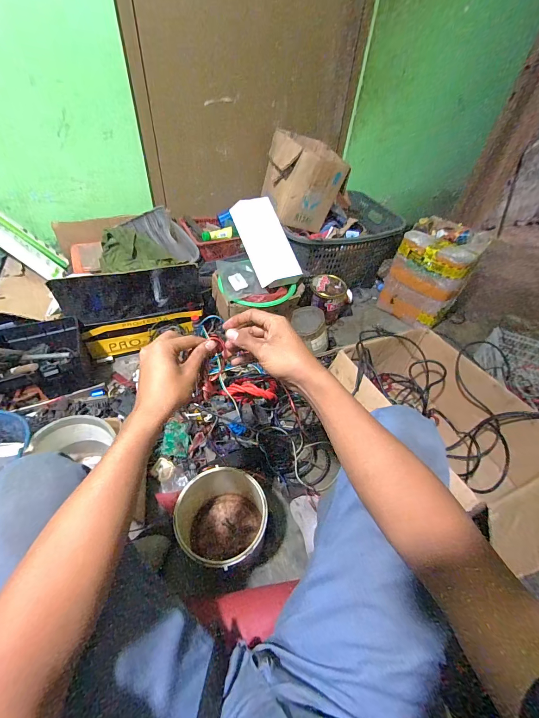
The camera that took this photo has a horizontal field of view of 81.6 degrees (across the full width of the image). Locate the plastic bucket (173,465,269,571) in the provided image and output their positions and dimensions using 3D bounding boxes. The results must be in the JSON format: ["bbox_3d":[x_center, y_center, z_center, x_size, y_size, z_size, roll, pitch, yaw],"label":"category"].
[{"bbox_3d":[-0.107,0.372,0.716,0.188,0.205,0.194,3,46,-3],"label":"plastic bucket"}]

